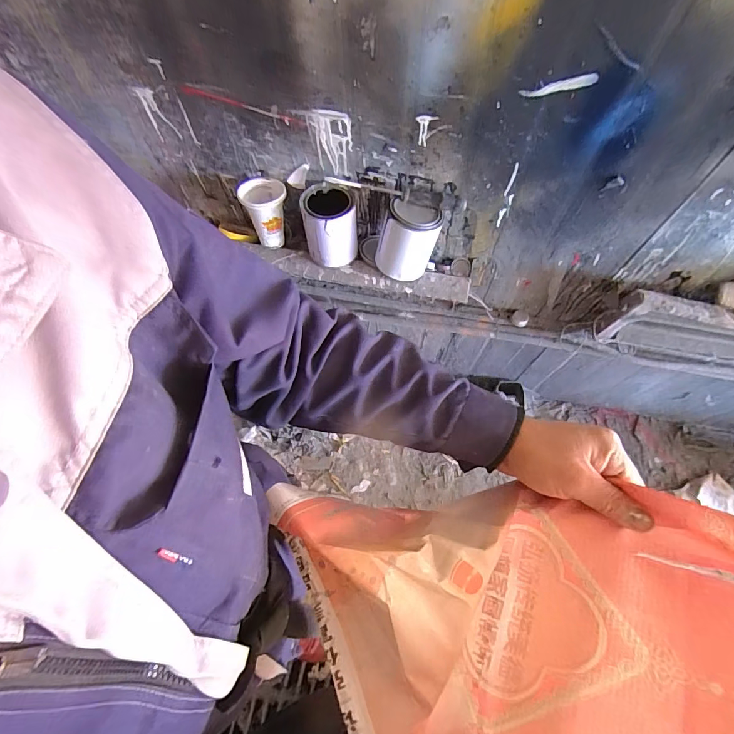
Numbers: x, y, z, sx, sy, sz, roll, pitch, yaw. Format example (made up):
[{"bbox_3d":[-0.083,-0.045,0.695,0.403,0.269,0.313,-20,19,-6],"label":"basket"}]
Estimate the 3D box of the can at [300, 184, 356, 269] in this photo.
[{"bbox_3d":[-0.075,-0.295,0.812,0.101,0.137,0.114,-8,66,-3],"label":"can"}]

